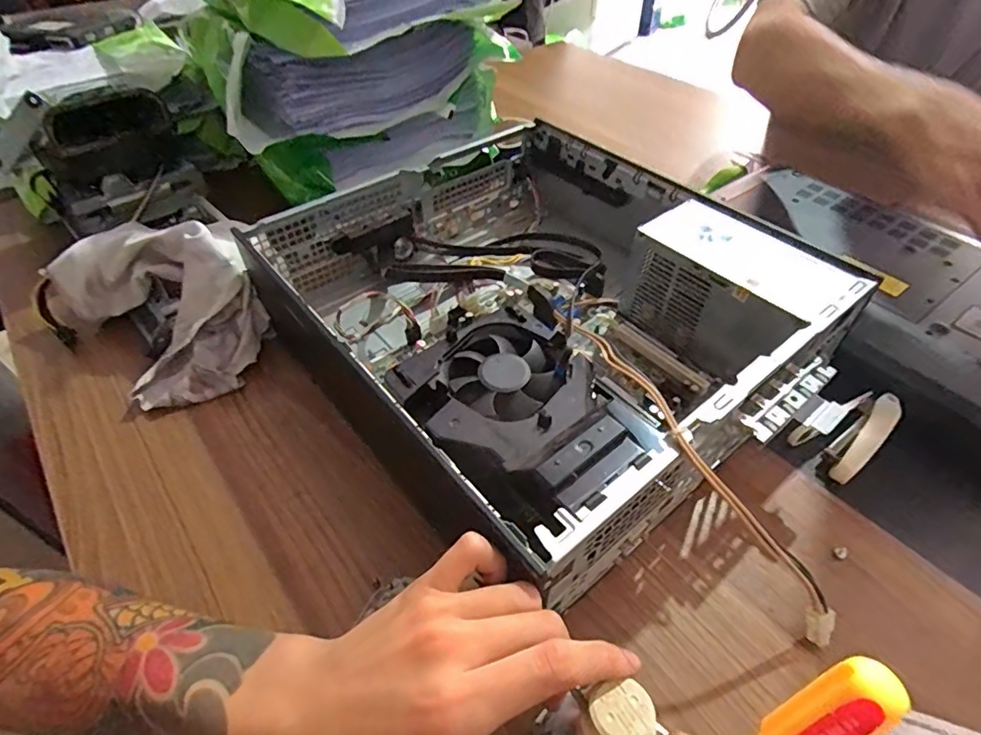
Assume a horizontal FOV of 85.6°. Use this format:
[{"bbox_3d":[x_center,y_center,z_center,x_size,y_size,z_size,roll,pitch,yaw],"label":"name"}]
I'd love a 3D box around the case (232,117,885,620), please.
[{"bbox_3d":[0.041,-0.059,0.433,0.338,0.083,0.396,-30,53,-26],"label":"case"}]

